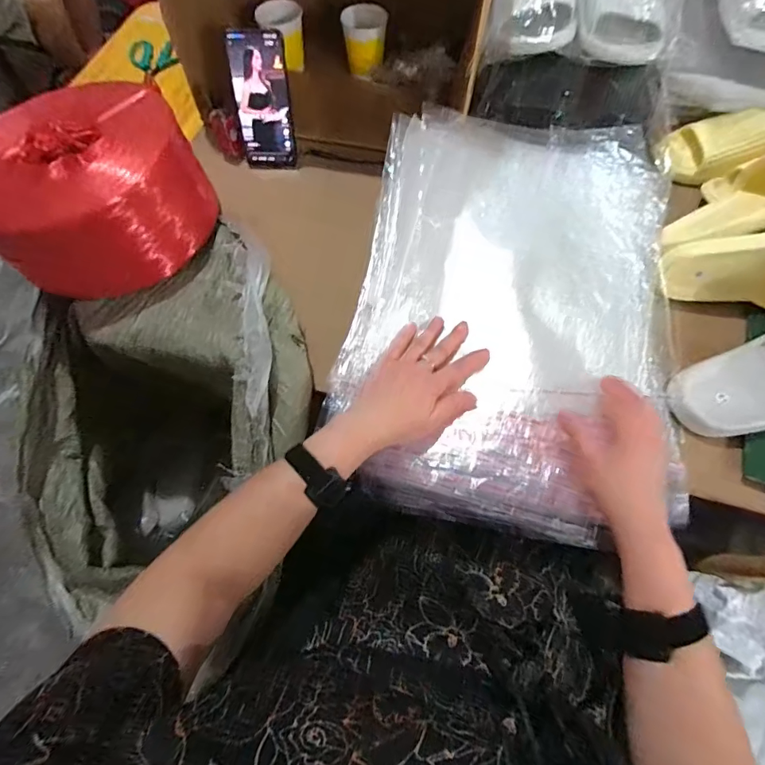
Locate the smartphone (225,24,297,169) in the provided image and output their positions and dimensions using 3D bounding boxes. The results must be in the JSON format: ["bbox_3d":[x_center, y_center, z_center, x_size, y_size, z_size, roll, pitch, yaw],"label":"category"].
[{"bbox_3d":[-0.161,-0.377,0.618,0.072,0.162,0.008,0,46,-1],"label":"smartphone"}]

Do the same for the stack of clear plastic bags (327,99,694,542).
[{"bbox_3d":[0.148,-0.098,0.533,0.352,0.046,0.505,9,73,2],"label":"stack of clear plastic bags"}]

